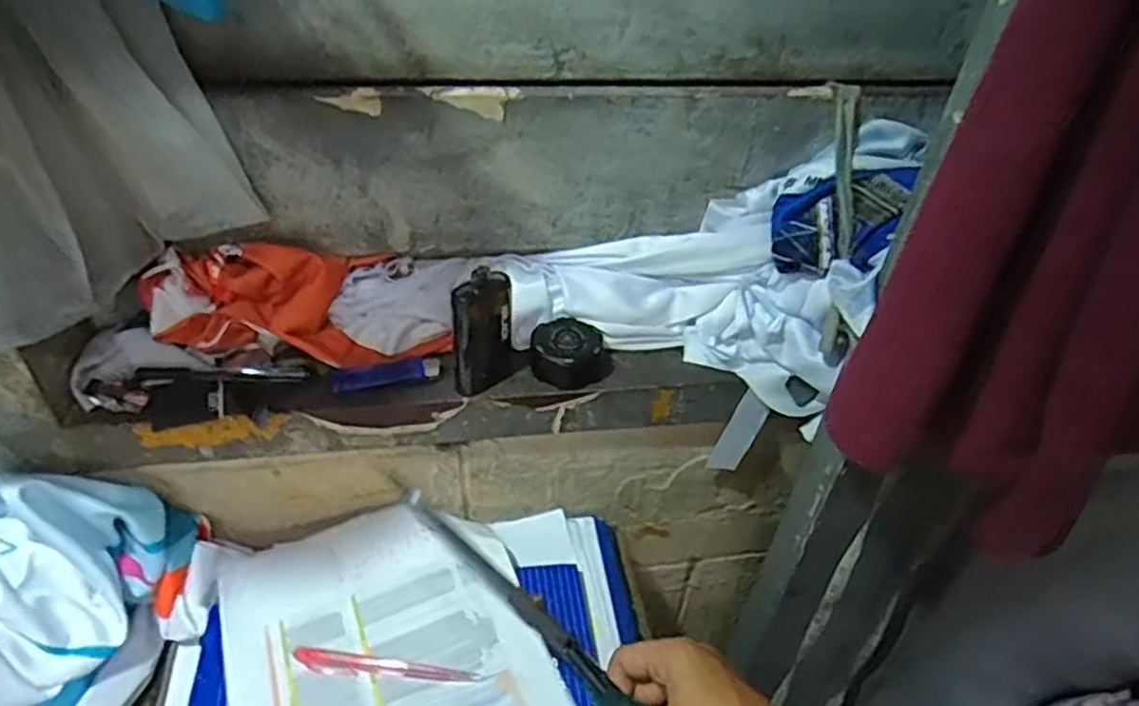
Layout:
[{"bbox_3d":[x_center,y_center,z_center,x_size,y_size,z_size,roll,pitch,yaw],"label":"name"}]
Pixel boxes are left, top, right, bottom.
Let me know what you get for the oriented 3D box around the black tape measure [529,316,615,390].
[{"bbox_3d":[0.003,-0.002,0.560,0.064,0.032,0.055,2,39,-3],"label":"black tape measure"}]

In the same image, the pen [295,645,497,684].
[{"bbox_3d":[-0.130,0.228,0.517,0.140,0.011,0.013,7,39,2],"label":"pen"}]

